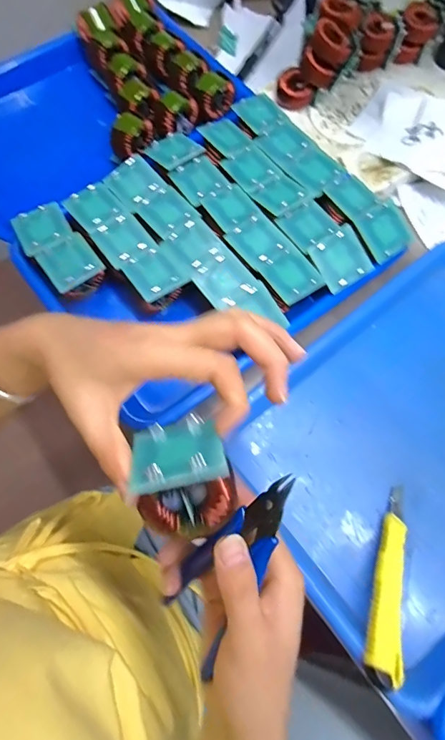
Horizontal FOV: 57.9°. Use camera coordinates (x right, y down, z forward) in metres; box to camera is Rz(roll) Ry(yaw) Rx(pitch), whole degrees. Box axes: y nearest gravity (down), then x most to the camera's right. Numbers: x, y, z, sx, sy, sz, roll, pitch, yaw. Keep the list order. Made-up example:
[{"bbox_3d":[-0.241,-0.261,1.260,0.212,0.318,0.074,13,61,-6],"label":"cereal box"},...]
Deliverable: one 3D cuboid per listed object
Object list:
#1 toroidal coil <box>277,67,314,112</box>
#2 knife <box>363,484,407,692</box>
[{"bbox_3d":[0.080,-0.311,0.452,0.029,0.028,0.033,-34,72,-11],"label":"toroidal coil"},{"bbox_3d":[0.123,0.150,0.294,0.023,0.013,0.134,17,57,7],"label":"knife"}]

